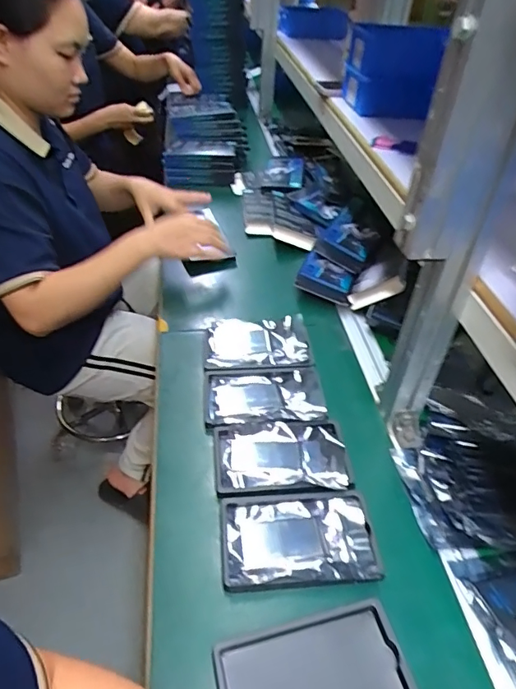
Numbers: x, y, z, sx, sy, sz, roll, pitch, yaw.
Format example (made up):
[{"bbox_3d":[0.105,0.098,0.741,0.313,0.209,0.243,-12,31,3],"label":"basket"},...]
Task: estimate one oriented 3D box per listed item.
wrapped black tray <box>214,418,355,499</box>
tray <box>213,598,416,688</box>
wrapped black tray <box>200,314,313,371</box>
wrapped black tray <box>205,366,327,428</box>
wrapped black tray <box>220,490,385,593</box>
[{"bbox_3d":[0.028,0.134,0.565,0.154,0.019,0.101,-2,42,-6],"label":"wrapped black tray"},{"bbox_3d":[0.048,0.285,0.401,0.156,0.013,0.093,-8,43,-13],"label":"tray"},{"bbox_3d":[-0.002,-0.005,0.709,0.155,0.027,0.107,1,42,-4],"label":"wrapped black tray"},{"bbox_3d":[0.009,0.067,0.637,0.156,0.014,0.101,-2,42,-7],"label":"wrapped black tray"},{"bbox_3d":[0.042,0.203,0.494,0.158,0.010,0.095,-1,42,-5],"label":"wrapped black tray"}]

